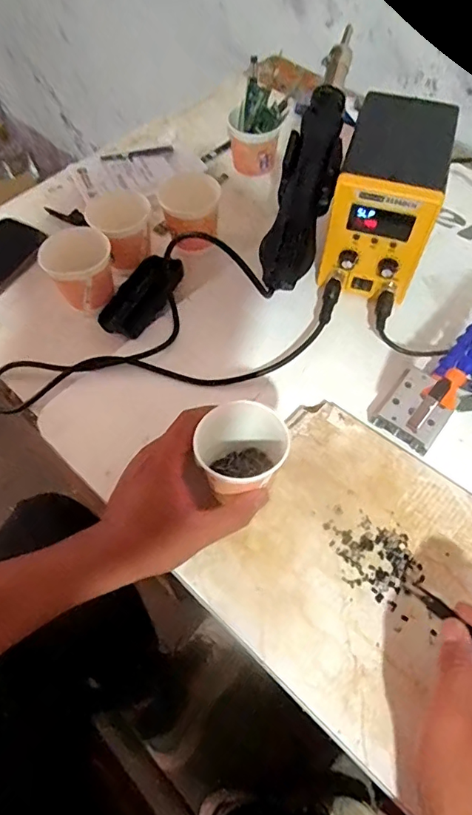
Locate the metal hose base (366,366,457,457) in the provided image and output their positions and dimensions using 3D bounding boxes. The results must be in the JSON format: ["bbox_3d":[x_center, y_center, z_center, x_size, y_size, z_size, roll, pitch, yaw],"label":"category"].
[{"bbox_3d":[0.168,0.000,0.467,0.059,0.017,0.067,36,66,19],"label":"metal hose base"}]

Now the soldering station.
[{"bbox_3d":[0.155,-0.212,0.523,0.095,0.141,0.157,16,61,10],"label":"soldering station"}]

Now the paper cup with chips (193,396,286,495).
[{"bbox_3d":[0.006,0.034,0.405,0.067,0.074,0.076,6,60,4],"label":"paper cup with chips"}]

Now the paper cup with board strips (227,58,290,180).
[{"bbox_3d":[0.028,-0.351,0.633,0.069,0.099,0.070,7,60,4],"label":"paper cup with board strips"}]

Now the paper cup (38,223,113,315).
[{"bbox_3d":[-0.161,-0.140,0.525,0.065,0.072,0.059,-19,61,-11],"label":"paper cup"}]

